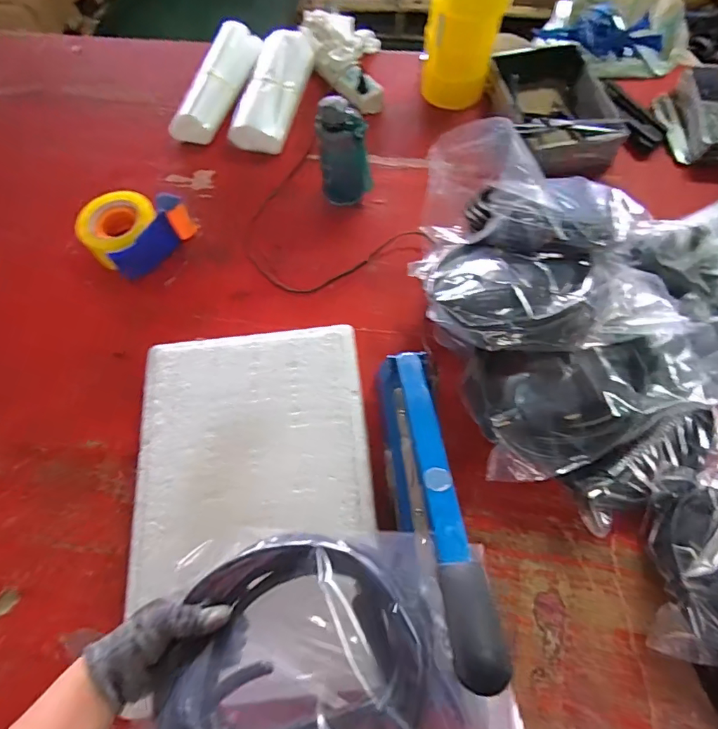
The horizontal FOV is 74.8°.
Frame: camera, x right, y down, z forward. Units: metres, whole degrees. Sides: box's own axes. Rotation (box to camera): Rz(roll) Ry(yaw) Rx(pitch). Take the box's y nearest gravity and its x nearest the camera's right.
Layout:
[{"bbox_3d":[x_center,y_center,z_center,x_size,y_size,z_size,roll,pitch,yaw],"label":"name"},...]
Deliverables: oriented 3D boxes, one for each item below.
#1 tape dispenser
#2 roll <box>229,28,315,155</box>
[{"bbox_3d":[-0.368,-0.222,0.766,0.130,0.065,0.147,31,70,15],"label":"tape dispenser"},{"bbox_3d":[-0.163,-0.530,0.908,0.109,0.062,0.275,12,66,7],"label":"roll"}]

